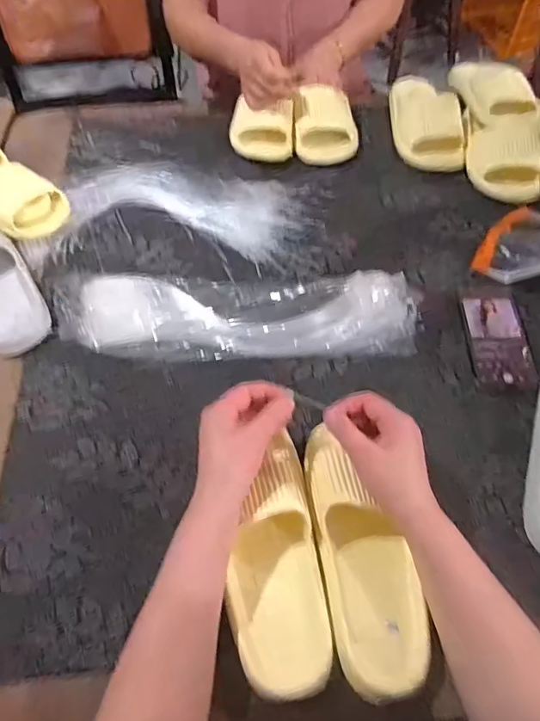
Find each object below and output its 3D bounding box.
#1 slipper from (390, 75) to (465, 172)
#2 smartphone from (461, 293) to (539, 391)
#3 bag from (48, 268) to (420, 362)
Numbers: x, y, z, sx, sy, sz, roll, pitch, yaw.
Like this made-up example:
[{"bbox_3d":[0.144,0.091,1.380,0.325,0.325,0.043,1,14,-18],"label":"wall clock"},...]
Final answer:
[{"bbox_3d":[0.279,-0.433,0.929,0.115,0.057,0.248,3,56,3],"label":"slipper"},{"bbox_3d":[0.288,-0.026,0.653,0.073,0.014,0.150,2,56,2],"label":"smartphone"},{"bbox_3d":[-0.042,-0.060,0.662,0.452,0.036,0.134,3,56,3],"label":"bag"}]

